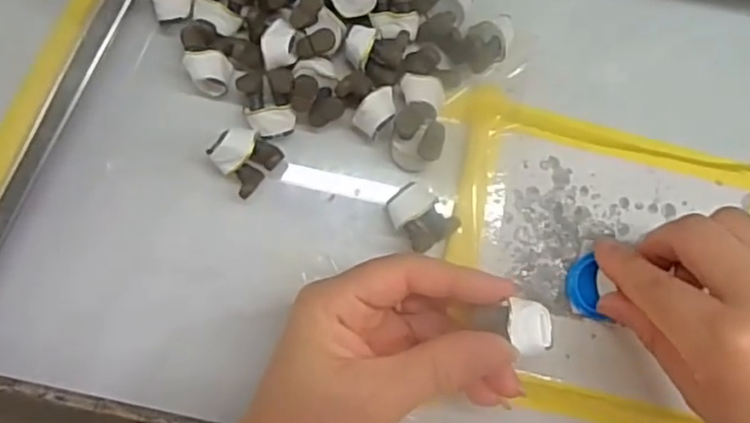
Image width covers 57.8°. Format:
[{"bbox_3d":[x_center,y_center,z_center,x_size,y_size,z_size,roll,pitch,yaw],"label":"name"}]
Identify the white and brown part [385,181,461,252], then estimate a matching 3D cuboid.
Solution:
[{"bbox_3d":[0.022,0.001,0.302,0.028,0.017,0.028,-30,88,-5],"label":"white and brown part"}]

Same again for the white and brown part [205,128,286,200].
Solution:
[{"bbox_3d":[-0.056,-0.024,0.294,0.024,0.018,0.024,-43,90,-6],"label":"white and brown part"}]

